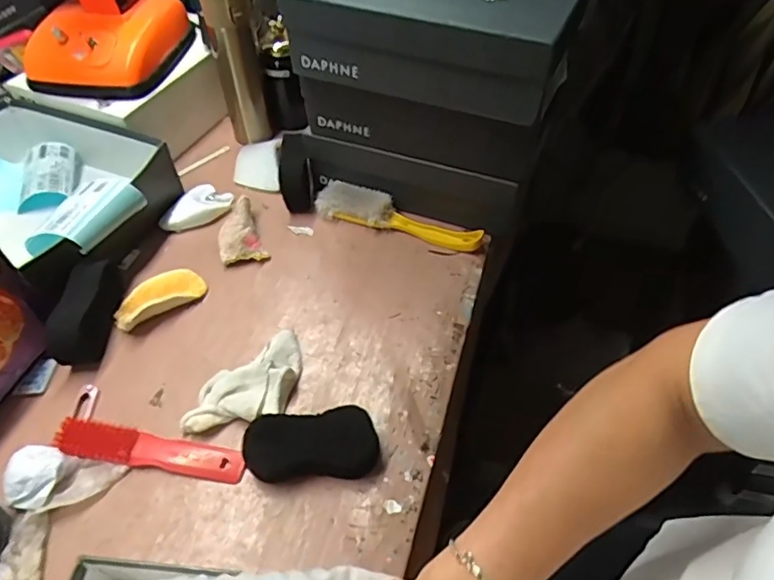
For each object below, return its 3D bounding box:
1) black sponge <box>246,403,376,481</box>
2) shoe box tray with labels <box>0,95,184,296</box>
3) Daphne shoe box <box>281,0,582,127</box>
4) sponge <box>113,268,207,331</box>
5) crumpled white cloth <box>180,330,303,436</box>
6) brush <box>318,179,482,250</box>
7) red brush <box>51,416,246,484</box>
[{"bbox_3d":[-0.074,0.152,0.554,0.125,0.035,0.058,-4,50,-3],"label":"black sponge"},{"bbox_3d":[-0.475,-0.131,0.755,0.343,0.086,0.250,21,53,17],"label":"shoe box tray with labels"},{"bbox_3d":[0.058,-0.303,0.640,0.291,0.099,0.181,20,53,16],"label":"Daphne shoe box"},{"bbox_3d":[-0.275,0.009,0.680,0.107,0.032,0.048,-34,57,-25],"label":"sponge"},{"bbox_3d":[-0.146,0.106,0.603,0.071,0.026,0.146,35,58,27],"label":"crumpled white cloth"},{"bbox_3d":[0.014,-0.101,0.759,0.232,0.029,0.047,19,52,16],"label":"brush"},{"bbox_3d":[-0.239,0.161,0.570,0.191,0.021,0.035,7,50,7],"label":"red brush"}]

